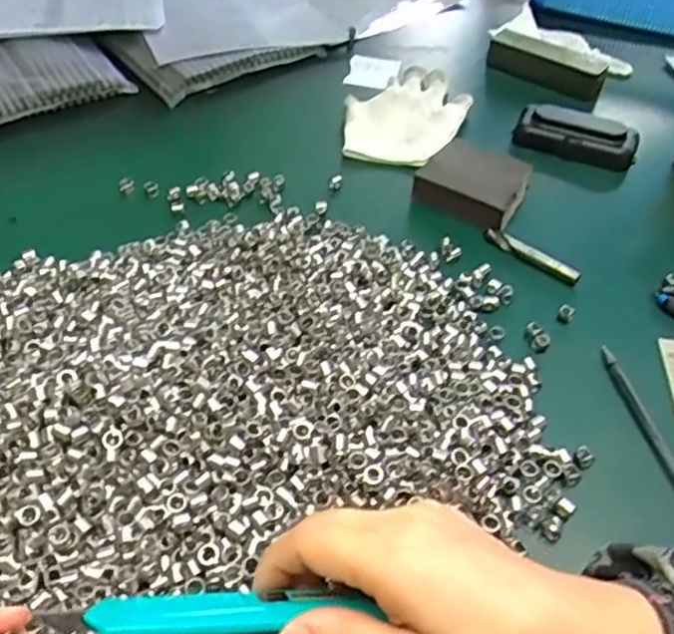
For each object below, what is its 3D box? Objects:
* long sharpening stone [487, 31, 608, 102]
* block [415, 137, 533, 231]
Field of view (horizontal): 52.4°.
[{"bbox_3d":[0.213,-0.262,0.703,0.121,0.030,0.028,30,53,23],"label":"long sharpening stone"},{"bbox_3d":[0.112,-0.112,0.558,0.083,0.019,0.081,27,52,21],"label":"block"}]

